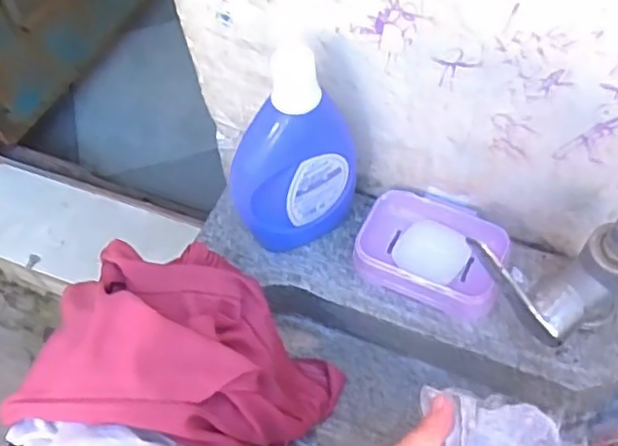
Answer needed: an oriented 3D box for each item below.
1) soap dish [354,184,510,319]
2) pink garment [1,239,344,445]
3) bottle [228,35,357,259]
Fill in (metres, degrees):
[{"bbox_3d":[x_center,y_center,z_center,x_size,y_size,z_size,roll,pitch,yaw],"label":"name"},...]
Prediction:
[{"bbox_3d":[0.109,0.021,0.581,0.121,0.035,0.091,22,63,17],"label":"soap dish"},{"bbox_3d":[-0.101,0.106,0.544,0.233,0.158,0.155,5,60,8],"label":"pink garment"},{"bbox_3d":[-0.013,-0.049,0.535,0.053,0.189,0.106,39,69,24],"label":"bottle"}]

